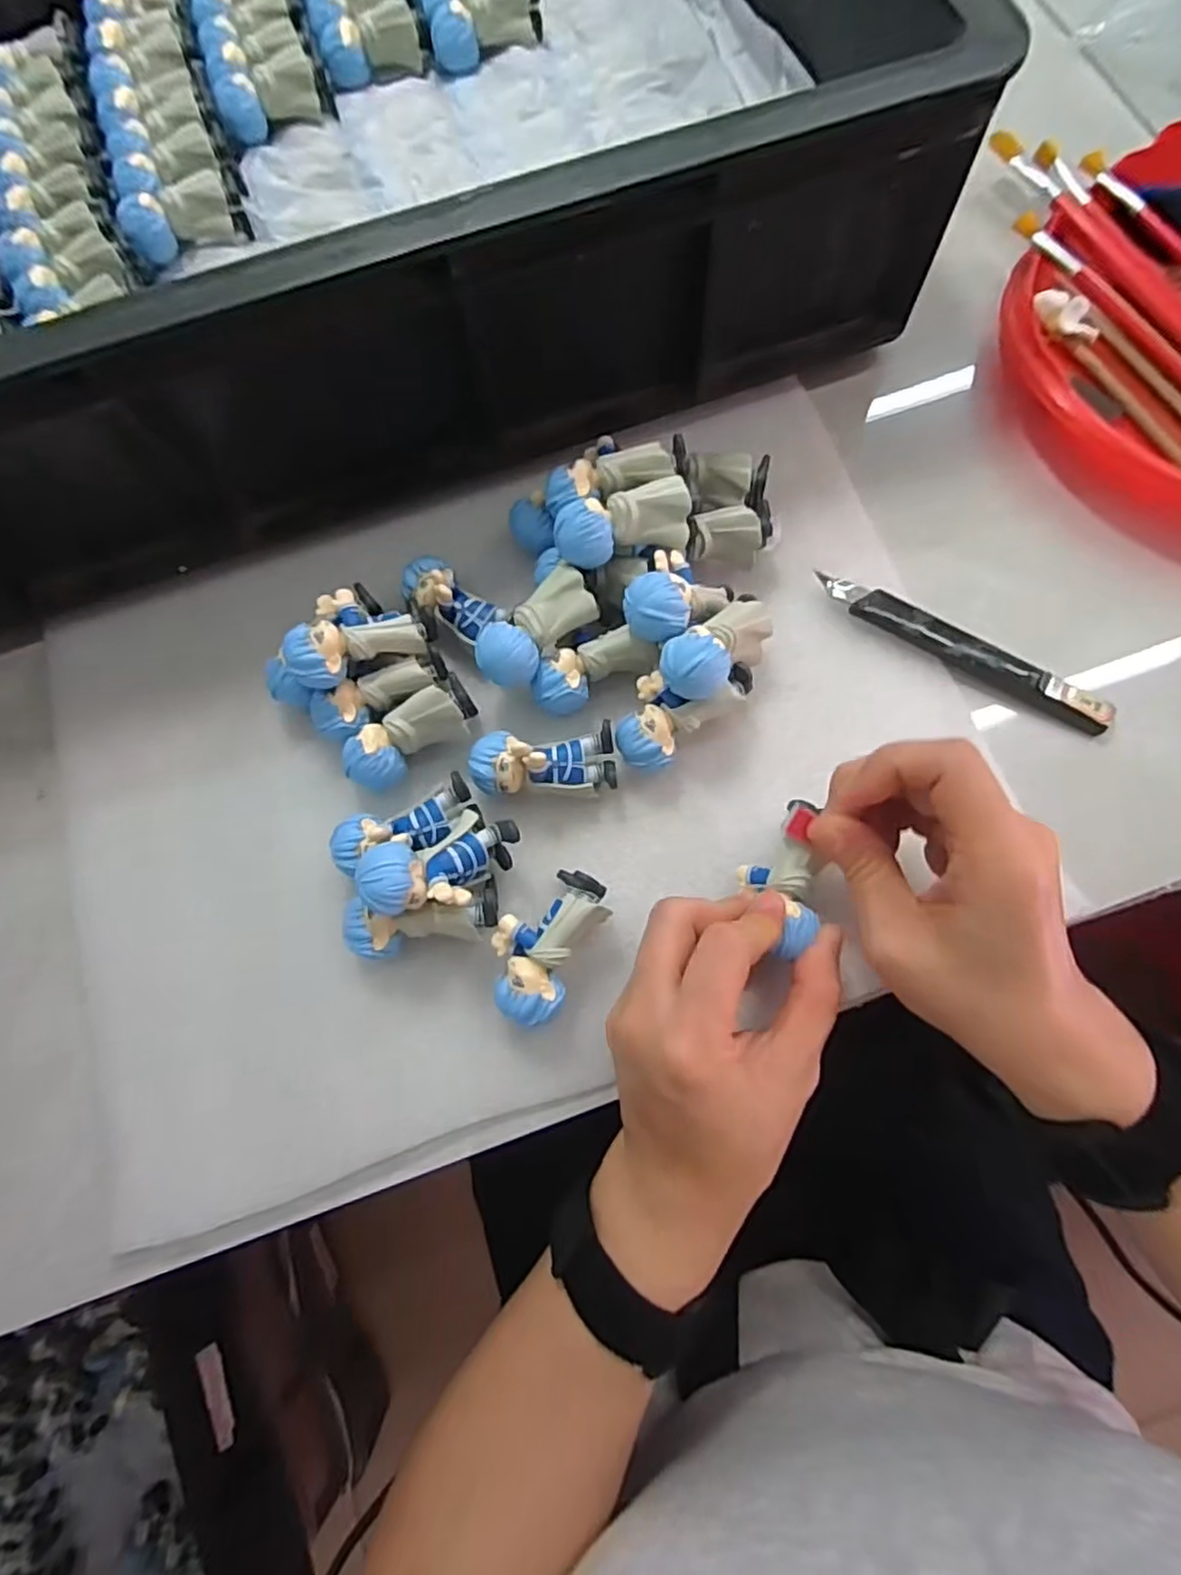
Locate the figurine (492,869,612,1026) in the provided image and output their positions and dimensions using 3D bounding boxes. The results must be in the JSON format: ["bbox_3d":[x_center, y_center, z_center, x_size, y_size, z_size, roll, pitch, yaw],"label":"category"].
[{"bbox_3d":[-0.019,0.062,0.279,0.036,0.030,0.061,28,78,10],"label":"figurine"}]

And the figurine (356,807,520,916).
[{"bbox_3d":[-0.056,0.030,0.267,0.061,0.019,0.031,-19,77,-36],"label":"figurine"}]

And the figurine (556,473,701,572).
[{"bbox_3d":[0.015,-0.111,0.288,0.059,0.019,0.024,-13,75,-1],"label":"figurine"}]

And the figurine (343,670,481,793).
[{"bbox_3d":[-0.079,-0.023,0.303,0.060,0.032,0.024,-39,77,-8],"label":"figurine"}]

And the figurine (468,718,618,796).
[{"bbox_3d":[-0.020,-0.011,0.294,0.060,0.034,0.028,-6,75,1],"label":"figurine"}]

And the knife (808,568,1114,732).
[{"bbox_3d":[0.169,-0.063,0.313,0.138,0.010,0.016,29,78,10],"label":"knife"}]

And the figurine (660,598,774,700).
[{"bbox_3d":[0.055,-0.059,0.286,0.061,0.022,0.026,-37,80,-33],"label":"figurine"}]

